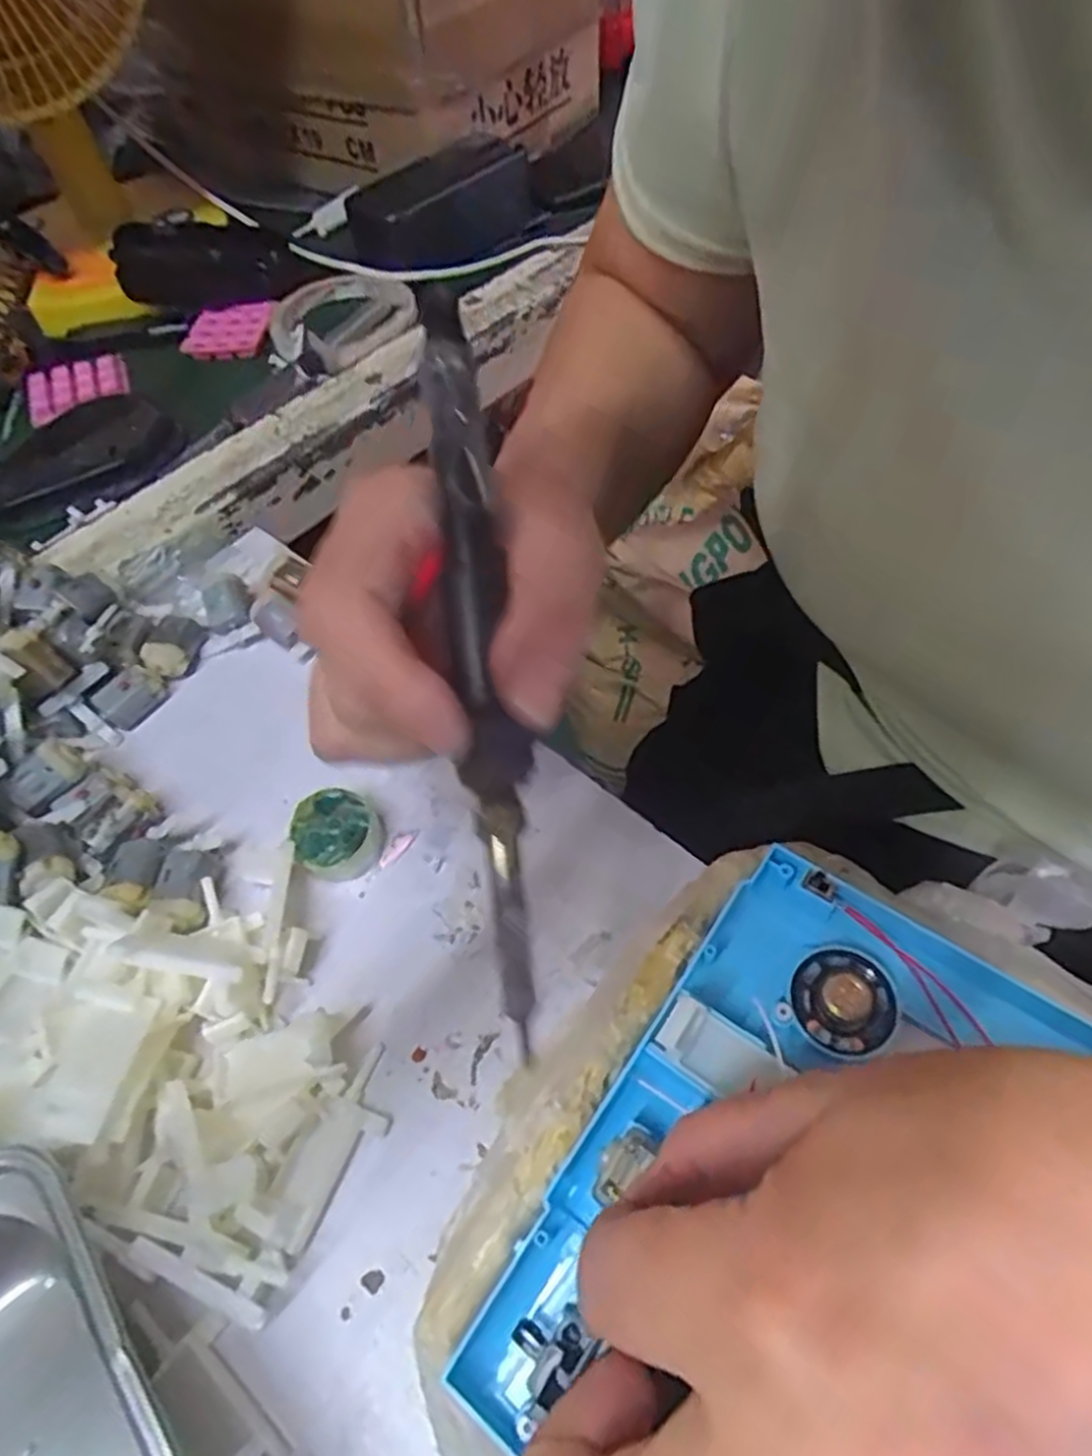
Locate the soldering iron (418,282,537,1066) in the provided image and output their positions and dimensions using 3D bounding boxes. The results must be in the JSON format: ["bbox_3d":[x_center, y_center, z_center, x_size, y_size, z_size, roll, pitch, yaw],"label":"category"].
[{"bbox_3d":[-0.016,-0.022,0.187,0.016,0.013,0.185,-7,83,-1],"label":"soldering iron"}]

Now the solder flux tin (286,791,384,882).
[{"bbox_3d":[-0.081,0.041,0.294,0.031,0.018,0.030,-2,56,3],"label":"solder flux tin"}]

